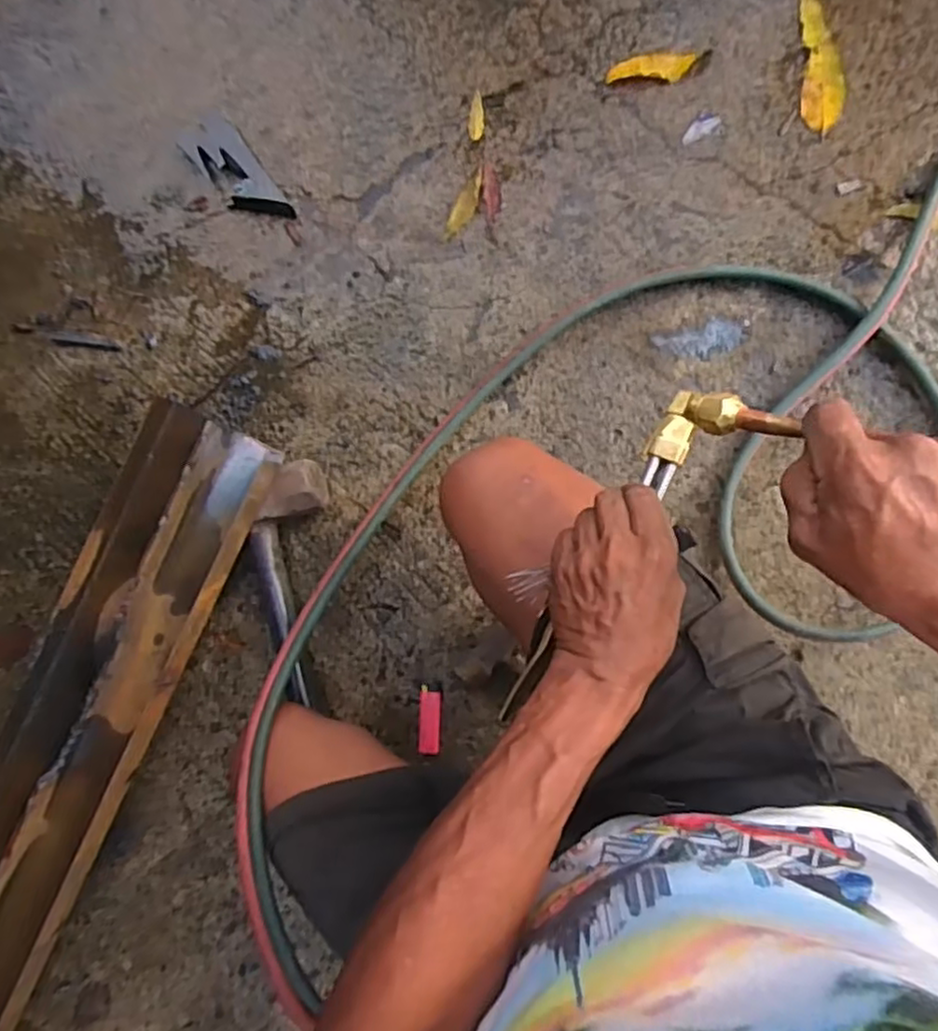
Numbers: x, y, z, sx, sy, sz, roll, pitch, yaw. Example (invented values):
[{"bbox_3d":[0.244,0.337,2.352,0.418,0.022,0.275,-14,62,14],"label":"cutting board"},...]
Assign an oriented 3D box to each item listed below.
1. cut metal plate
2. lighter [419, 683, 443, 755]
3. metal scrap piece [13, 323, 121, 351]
[{"bbox_3d":[-0.292,-0.432,0.838,0.067,0.014,0.173,-40,82,3],"label":"cut metal plate"},{"bbox_3d":[-0.044,0.228,0.748,0.023,0.013,0.077,2,86,7],"label":"lighter"},{"bbox_3d":[-0.518,-0.230,0.858,0.152,0.007,0.021,8,87,8],"label":"metal scrap piece"}]

